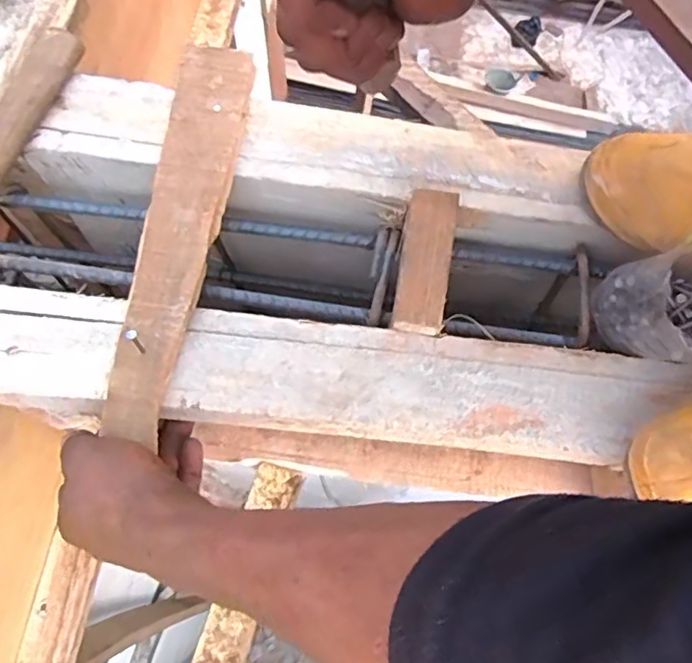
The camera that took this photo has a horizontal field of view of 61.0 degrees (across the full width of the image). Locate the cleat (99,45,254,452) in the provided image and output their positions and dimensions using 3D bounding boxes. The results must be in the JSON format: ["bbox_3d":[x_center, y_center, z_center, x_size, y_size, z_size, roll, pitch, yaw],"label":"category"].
[{"bbox_3d":[-0.113,-0.075,0.406,0.052,0.014,0.289,8,71,0],"label":"cleat"}]

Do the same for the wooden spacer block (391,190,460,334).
[{"bbox_3d":[0.055,-0.051,0.410,0.035,0.023,0.099,9,71,1],"label":"wooden spacer block"}]

